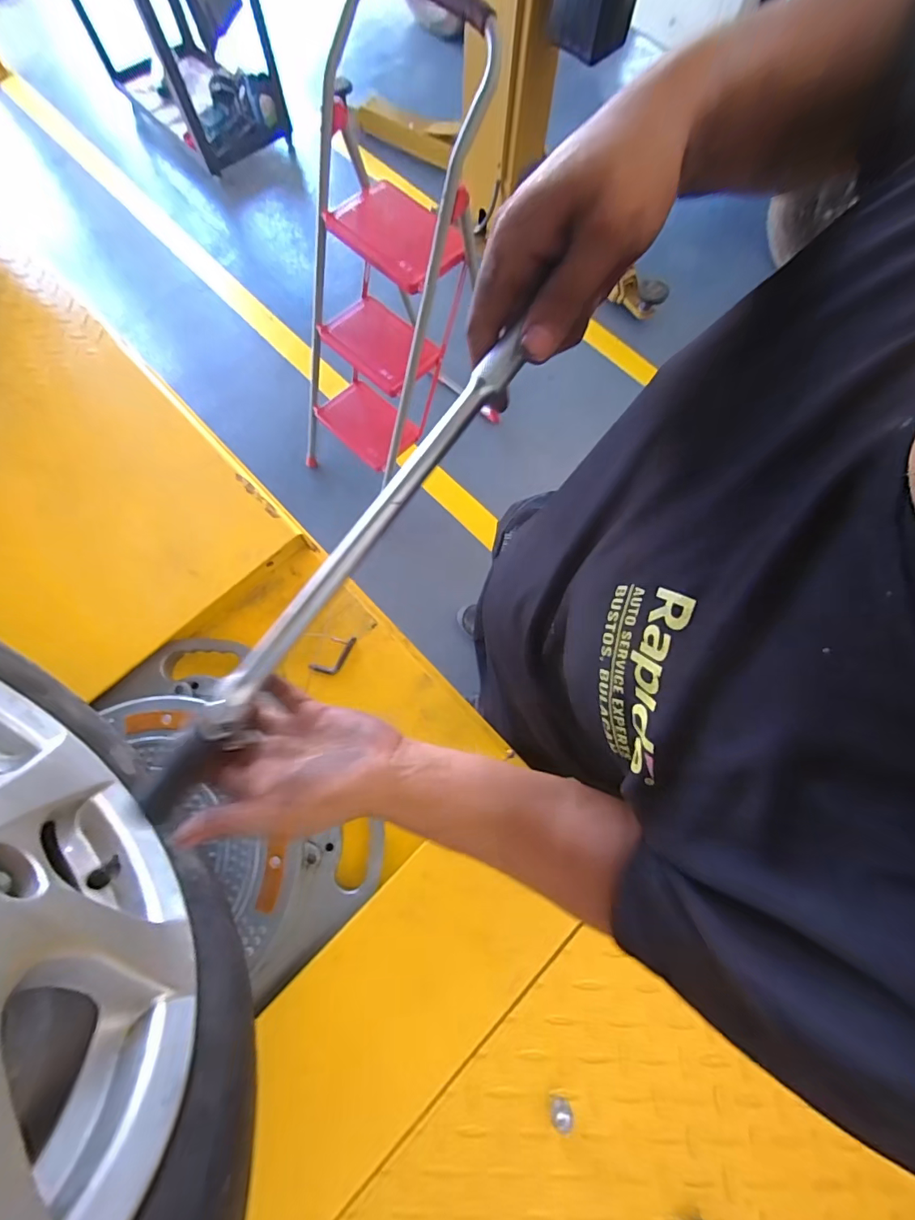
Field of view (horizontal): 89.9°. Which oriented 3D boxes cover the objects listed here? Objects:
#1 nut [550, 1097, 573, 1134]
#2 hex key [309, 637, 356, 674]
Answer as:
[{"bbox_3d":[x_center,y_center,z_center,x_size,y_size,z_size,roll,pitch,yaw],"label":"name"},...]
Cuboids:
[{"bbox_3d":[0.097,0.470,0.429,0.020,0.023,0.015,-19,74,-8],"label":"nut"},{"bbox_3d":[-0.163,0.058,0.603,0.035,0.007,0.060,24,73,5],"label":"hex key"}]

